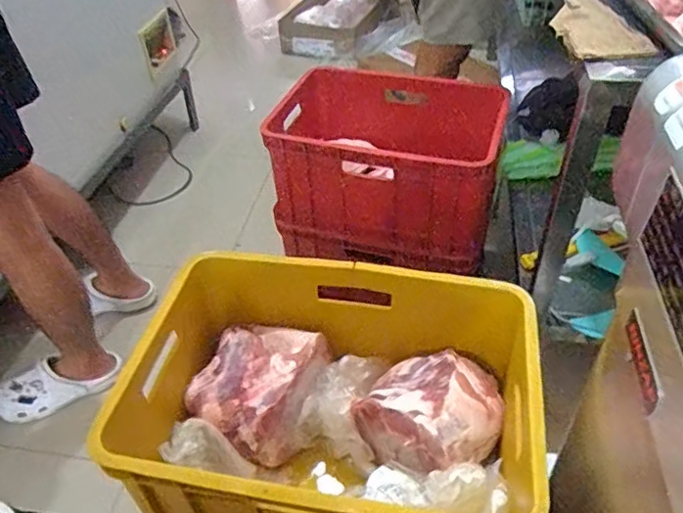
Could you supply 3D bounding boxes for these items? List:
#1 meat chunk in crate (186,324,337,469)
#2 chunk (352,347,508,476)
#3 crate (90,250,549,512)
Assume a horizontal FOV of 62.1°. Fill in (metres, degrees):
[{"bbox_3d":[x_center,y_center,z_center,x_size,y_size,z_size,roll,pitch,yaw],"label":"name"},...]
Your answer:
[{"bbox_3d":[-0.129,0.199,0.866,0.173,0.104,0.198,17,46,21],"label":"meat chunk in crate"},{"bbox_3d":[0.132,0.214,0.798,0.167,0.095,0.168,-2,43,2],"label":"chunk"},{"bbox_3d":[-0.015,0.215,0.795,0.514,0.253,0.374,6,44,10],"label":"crate"}]

